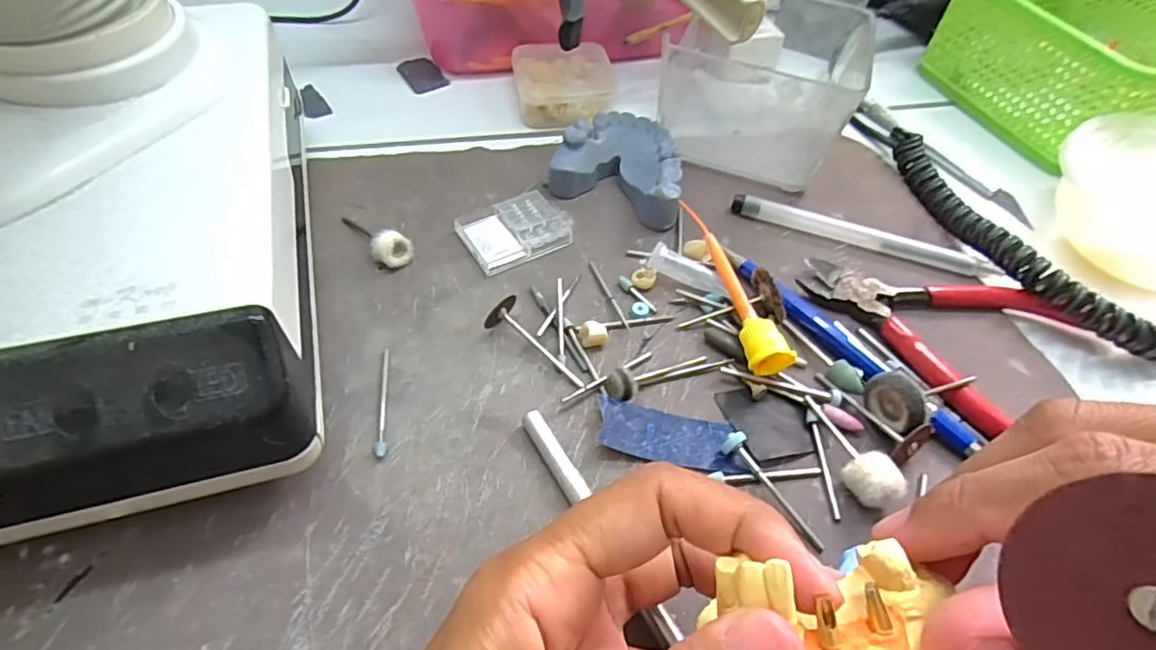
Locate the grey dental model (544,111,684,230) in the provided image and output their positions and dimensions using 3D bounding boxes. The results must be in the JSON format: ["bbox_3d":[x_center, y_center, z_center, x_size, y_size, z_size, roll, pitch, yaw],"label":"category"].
[{"bbox_3d":[0.027,-0.077,0.301,0.064,0.024,0.053,29,56,17],"label":"grey dental model"}]

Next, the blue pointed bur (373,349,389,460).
[{"bbox_3d":[-0.072,0.027,0.225,0.004,0.004,0.046,-5,53,-9],"label":"blue pointed bur"}]

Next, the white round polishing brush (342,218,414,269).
[{"bbox_3d":[-0.090,-0.042,0.271,0.016,0.014,0.040,-32,61,-25],"label":"white round polishing brush"}]

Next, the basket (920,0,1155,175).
[{"bbox_3d":[0.309,-0.162,0.368,0.130,0.065,0.128,-16,55,-16],"label":"basket"}]

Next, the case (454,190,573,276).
[{"bbox_3d":[-0.027,-0.044,0.282,0.051,0.007,0.033,-26,59,-22],"label":"case"}]

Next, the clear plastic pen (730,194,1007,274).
[{"bbox_3d":[0.135,-0.044,0.294,0.121,0.010,0.010,17,53,8],"label":"clear plastic pen"}]

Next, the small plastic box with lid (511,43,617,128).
[{"bbox_3d":[-0.008,-0.138,0.350,0.056,0.021,0.054,-6,53,-9],"label":"small plastic box with lid"}]

